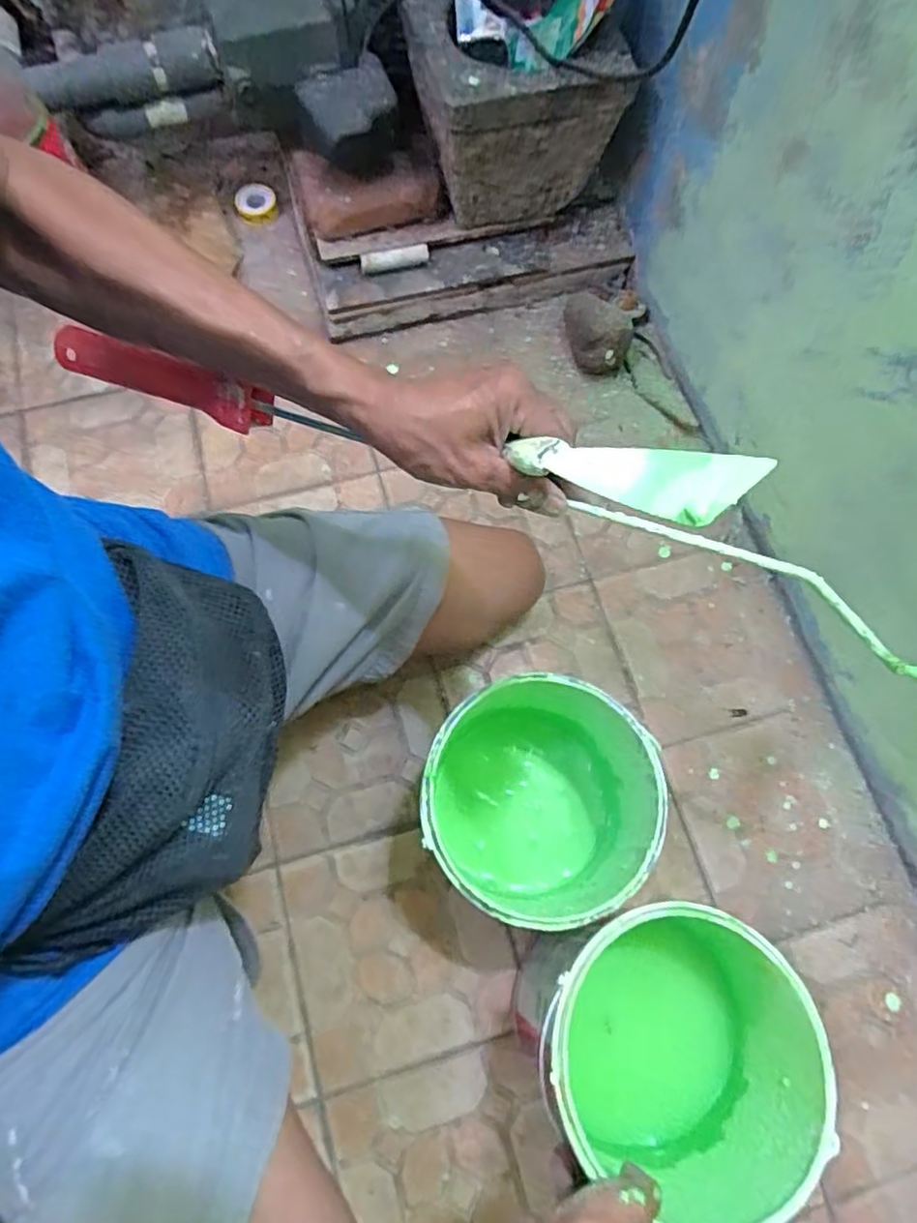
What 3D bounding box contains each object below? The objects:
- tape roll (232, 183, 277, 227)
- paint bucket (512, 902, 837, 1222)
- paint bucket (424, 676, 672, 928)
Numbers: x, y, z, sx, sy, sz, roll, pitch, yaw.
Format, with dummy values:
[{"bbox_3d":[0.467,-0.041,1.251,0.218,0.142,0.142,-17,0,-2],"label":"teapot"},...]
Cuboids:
[{"bbox_3d":[-0.278,-0.559,0.871,0.055,0.020,0.055,-11,72,-6],"label":"tape roll"},{"bbox_3d":[0.152,0.318,0.491,0.180,0.184,0.171,1,71,-2],"label":"paint bucket"},{"bbox_3d":[0.063,0.165,0.558,0.178,0.186,0.174,1,71,-2],"label":"paint bucket"}]

